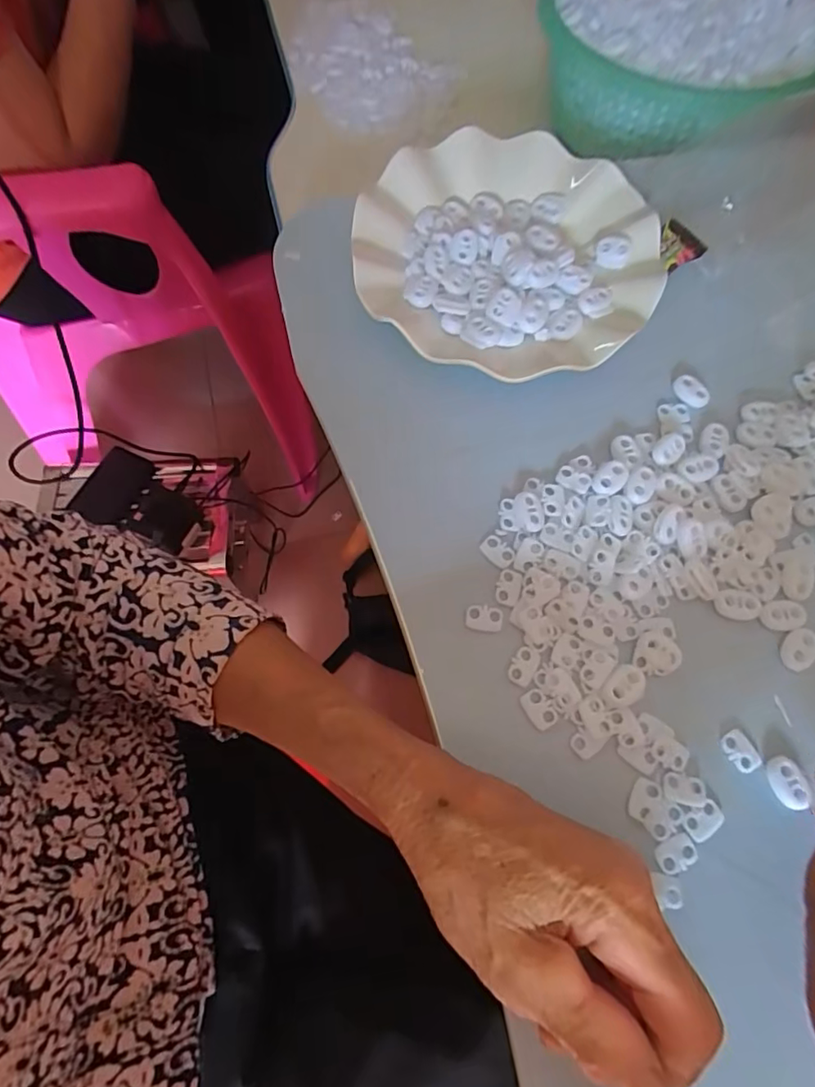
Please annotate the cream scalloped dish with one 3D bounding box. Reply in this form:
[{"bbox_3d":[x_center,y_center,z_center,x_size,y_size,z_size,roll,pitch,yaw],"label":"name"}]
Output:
[{"bbox_3d":[0.060,-0.182,0.341,0.177,0.031,0.166,0,67,0],"label":"cream scalloped dish"}]

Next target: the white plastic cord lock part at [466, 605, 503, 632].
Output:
[{"bbox_3d":[0.038,0.037,0.276,0.018,0.004,0.012,5,67,2],"label":"white plastic cord lock part"}]

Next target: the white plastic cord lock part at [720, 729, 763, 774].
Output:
[{"bbox_3d":[0.156,0.096,0.259,0.013,0.004,0.018,-31,70,-12],"label":"white plastic cord lock part"}]

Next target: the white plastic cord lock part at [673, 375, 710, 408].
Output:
[{"bbox_3d":[0.165,-0.088,0.325,0.014,0.007,0.021,-36,72,-14],"label":"white plastic cord lock part"}]

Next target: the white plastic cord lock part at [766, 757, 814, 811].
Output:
[{"bbox_3d":[0.173,0.108,0.252,0.015,0.004,0.022,-23,69,-9],"label":"white plastic cord lock part"}]

